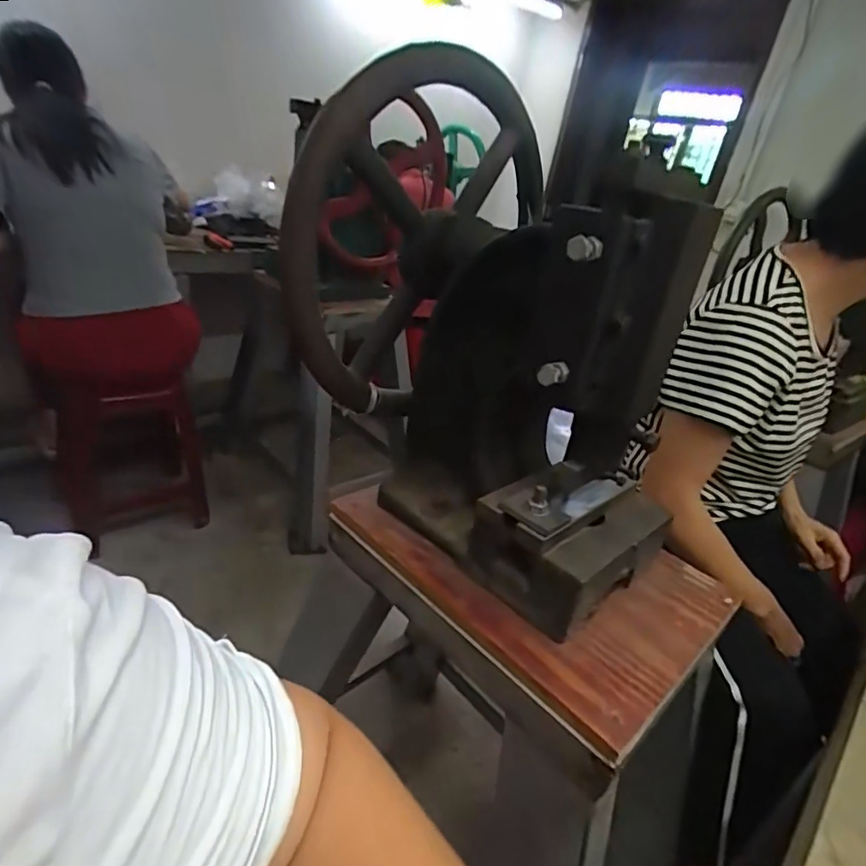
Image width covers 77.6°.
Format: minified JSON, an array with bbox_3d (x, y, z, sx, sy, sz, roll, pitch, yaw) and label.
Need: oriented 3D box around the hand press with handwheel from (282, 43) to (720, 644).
[{"bbox_3d":[0.095,-0.131,0.615,0.387,0.499,0.283,28,32,33],"label":"hand press with handwheel"}]

